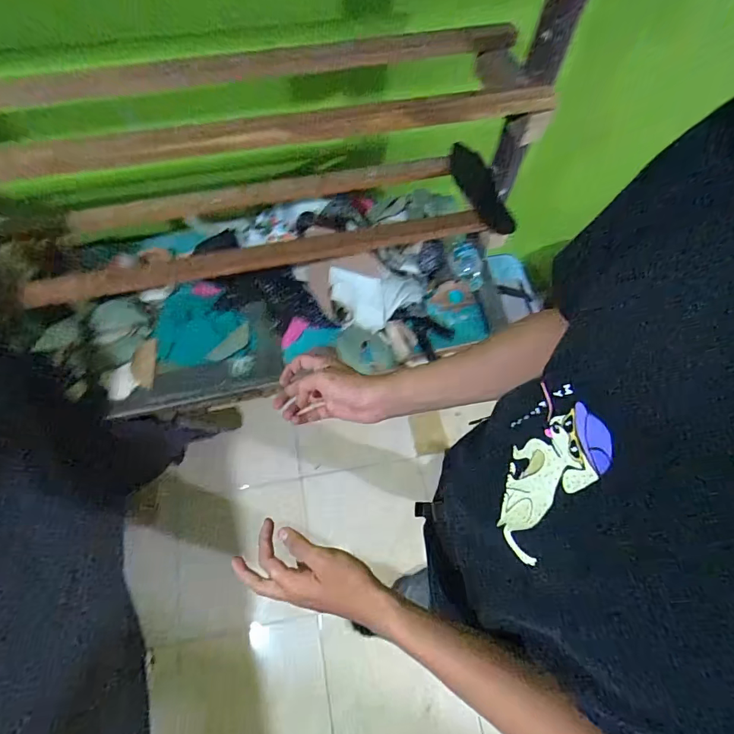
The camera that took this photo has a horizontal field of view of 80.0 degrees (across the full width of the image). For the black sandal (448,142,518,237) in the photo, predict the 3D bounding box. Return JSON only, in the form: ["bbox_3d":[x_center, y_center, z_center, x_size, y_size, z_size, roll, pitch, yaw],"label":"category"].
[{"bbox_3d":[0.258,-0.381,0.967,0.066,0.266,0.017,-11,58,37],"label":"black sandal"}]

